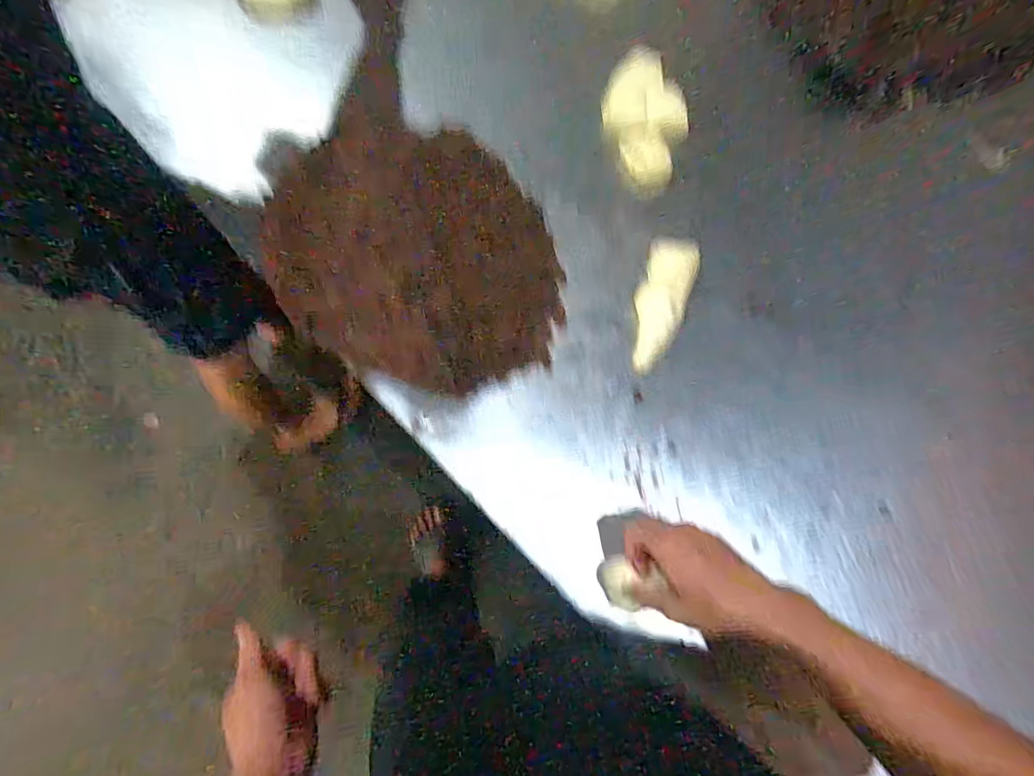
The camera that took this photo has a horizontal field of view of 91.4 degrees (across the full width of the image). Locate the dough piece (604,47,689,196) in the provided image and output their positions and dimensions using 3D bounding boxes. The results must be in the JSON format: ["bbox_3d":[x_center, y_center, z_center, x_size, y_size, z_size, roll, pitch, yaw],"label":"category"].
[{"bbox_3d":[0.164,-0.339,0.641,0.098,0.028,0.188,-7,77,-2],"label":"dough piece"}]

